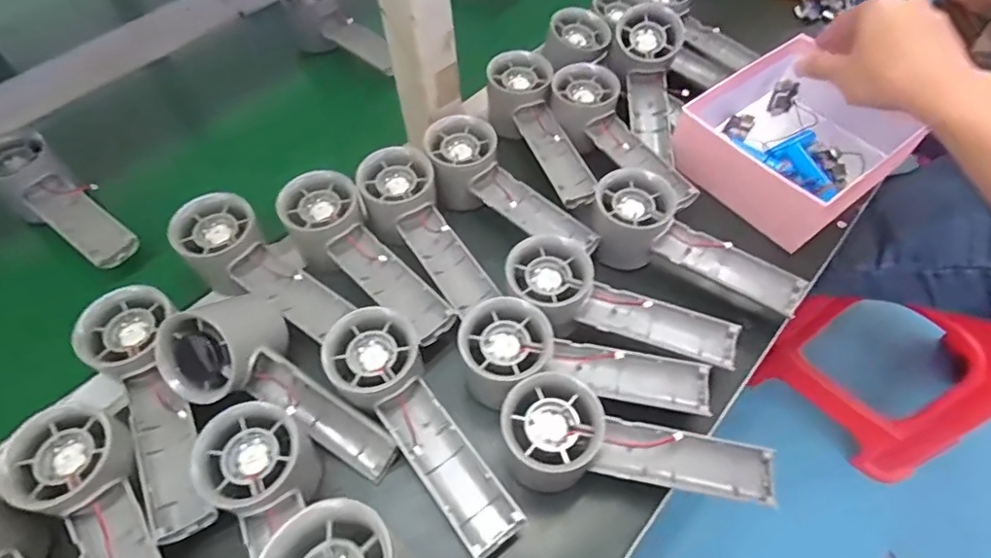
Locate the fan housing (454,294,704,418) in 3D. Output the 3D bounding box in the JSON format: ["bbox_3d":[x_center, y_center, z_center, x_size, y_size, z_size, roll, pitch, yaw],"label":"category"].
[{"bbox_3d":[0.055,0.065,0.351,0.158,0.049,0.062,14,59,9],"label":"fan housing"}]

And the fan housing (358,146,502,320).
[{"bbox_3d":[-0.050,-0.034,0.417,0.053,0.035,0.140,-31,76,-18],"label":"fan housing"}]

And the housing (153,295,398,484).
[{"bbox_3d":[-0.130,0.067,0.346,0.156,0.051,0.073,36,63,-2],"label":"housing"}]

